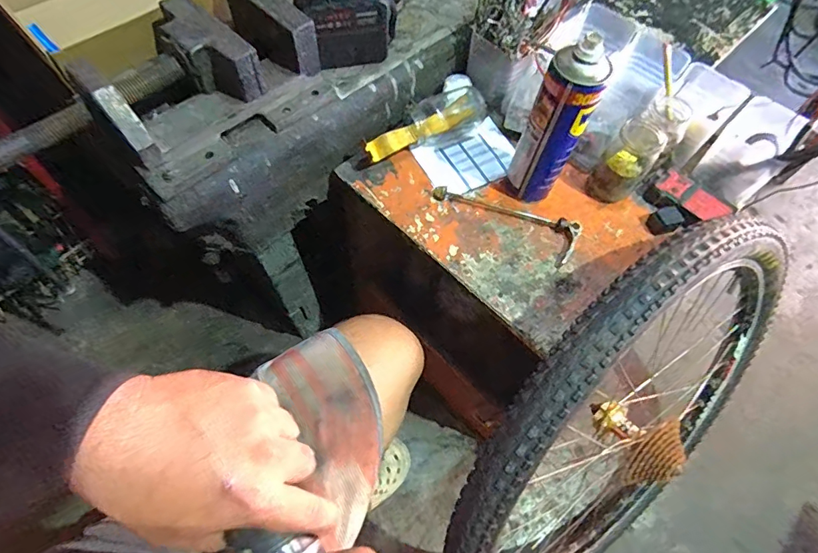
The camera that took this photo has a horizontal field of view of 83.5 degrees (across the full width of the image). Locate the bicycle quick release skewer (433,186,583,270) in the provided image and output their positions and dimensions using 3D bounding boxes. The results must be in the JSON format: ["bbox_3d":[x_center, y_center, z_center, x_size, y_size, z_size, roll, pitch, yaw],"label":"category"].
[{"bbox_3d":[0.126,-0.079,0.608,0.196,0.015,0.063,25,64,10],"label":"bicycle quick release skewer"}]

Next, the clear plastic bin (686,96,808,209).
[{"bbox_3d":[0.463,-0.172,0.625,0.090,0.078,0.120,37,67,15],"label":"clear plastic bin"}]

